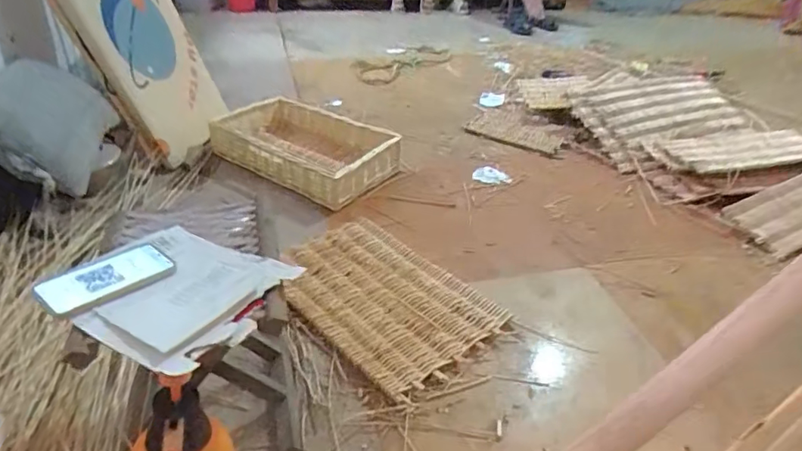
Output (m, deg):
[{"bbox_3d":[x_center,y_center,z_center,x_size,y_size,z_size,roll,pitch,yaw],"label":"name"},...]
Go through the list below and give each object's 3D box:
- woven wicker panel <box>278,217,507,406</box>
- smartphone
[{"bbox_3d":[-0.052,0.145,1.162,0.331,0.034,0.489,-26,44,-36],"label":"woven wicker panel"},{"bbox_3d":[-0.394,0.070,0.701,0.082,0.012,0.161,32,35,25],"label":"smartphone"}]

